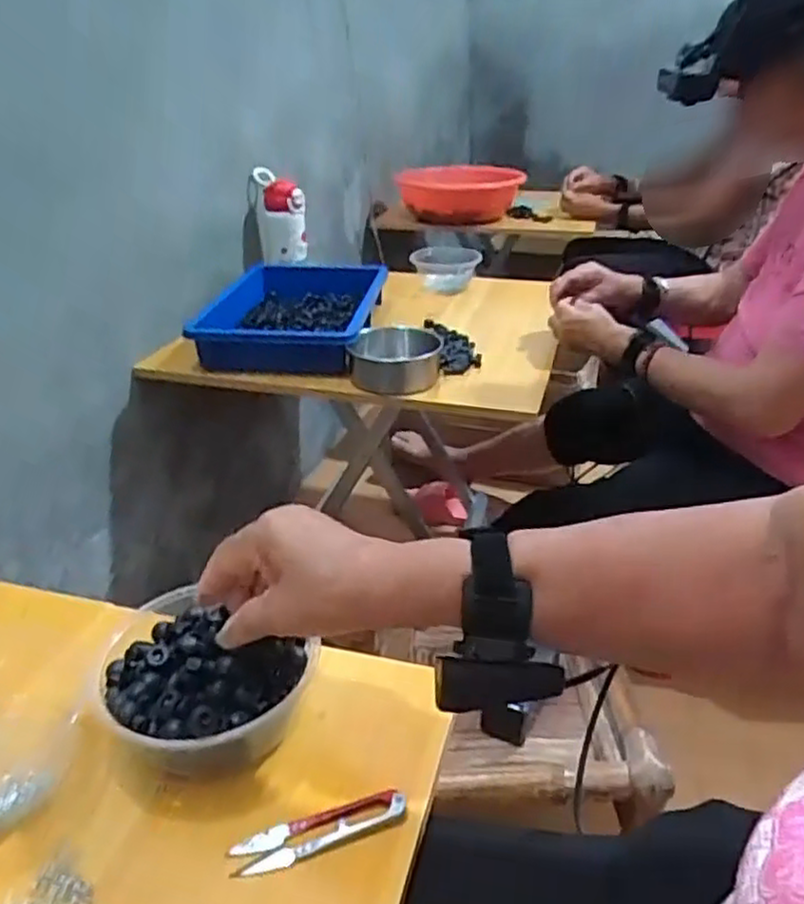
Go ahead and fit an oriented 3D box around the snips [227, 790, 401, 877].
[{"bbox_3d":[-0.048,0.219,0.421,0.100,0.011,0.026,-13,31,-20],"label":"snips"}]

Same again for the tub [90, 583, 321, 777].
[{"bbox_3d":[-0.136,0.158,0.475,0.135,0.062,0.113,11,32,21],"label":"tub"}]

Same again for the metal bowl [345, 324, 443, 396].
[{"bbox_3d":[-0.009,-0.130,1.007,0.125,0.053,0.110,2,29,6],"label":"metal bowl"}]

